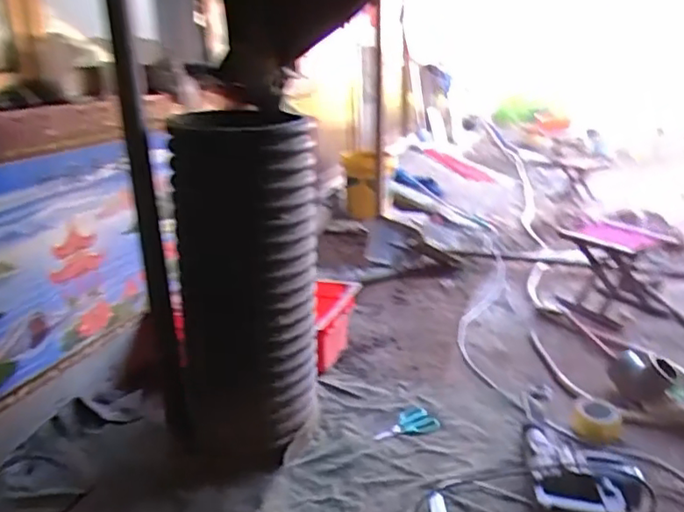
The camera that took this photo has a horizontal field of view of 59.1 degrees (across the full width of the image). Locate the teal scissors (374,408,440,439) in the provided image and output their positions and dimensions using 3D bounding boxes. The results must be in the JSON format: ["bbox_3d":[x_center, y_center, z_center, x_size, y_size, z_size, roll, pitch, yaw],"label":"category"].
[{"bbox_3d":[0.175,0.464,1.668,0.184,0.011,0.085,-10,41,-13],"label":"teal scissors"}]

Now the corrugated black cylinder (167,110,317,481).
[{"bbox_3d":[-0.256,0.080,1.532,0.324,0.846,0.349,-11,20,-27],"label":"corrugated black cylinder"}]

